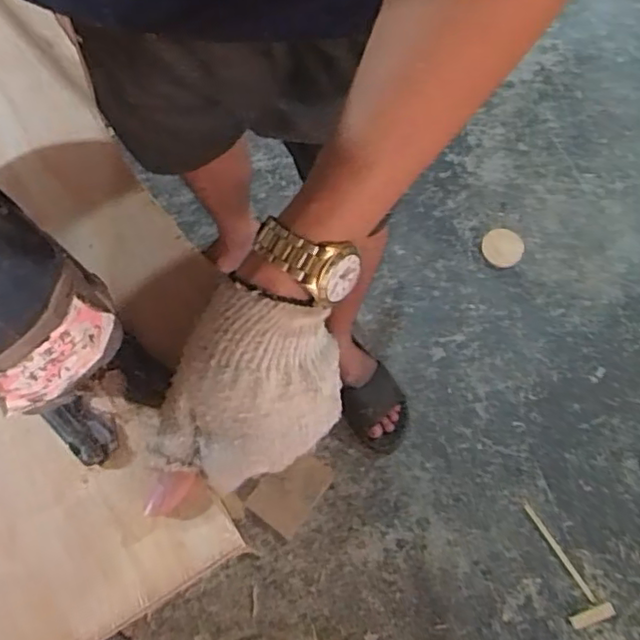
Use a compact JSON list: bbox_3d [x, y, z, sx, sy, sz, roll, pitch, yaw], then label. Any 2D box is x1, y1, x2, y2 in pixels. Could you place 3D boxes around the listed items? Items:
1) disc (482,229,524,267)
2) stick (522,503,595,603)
[{"bbox_3d":[0.377,-0.150,1.282,0.081,0.014,0.081,-1,71,3],"label":"disc"},{"bbox_3d":[0.413,0.402,1.079,0.013,0.005,0.185,-32,72,-8],"label":"stick"}]

